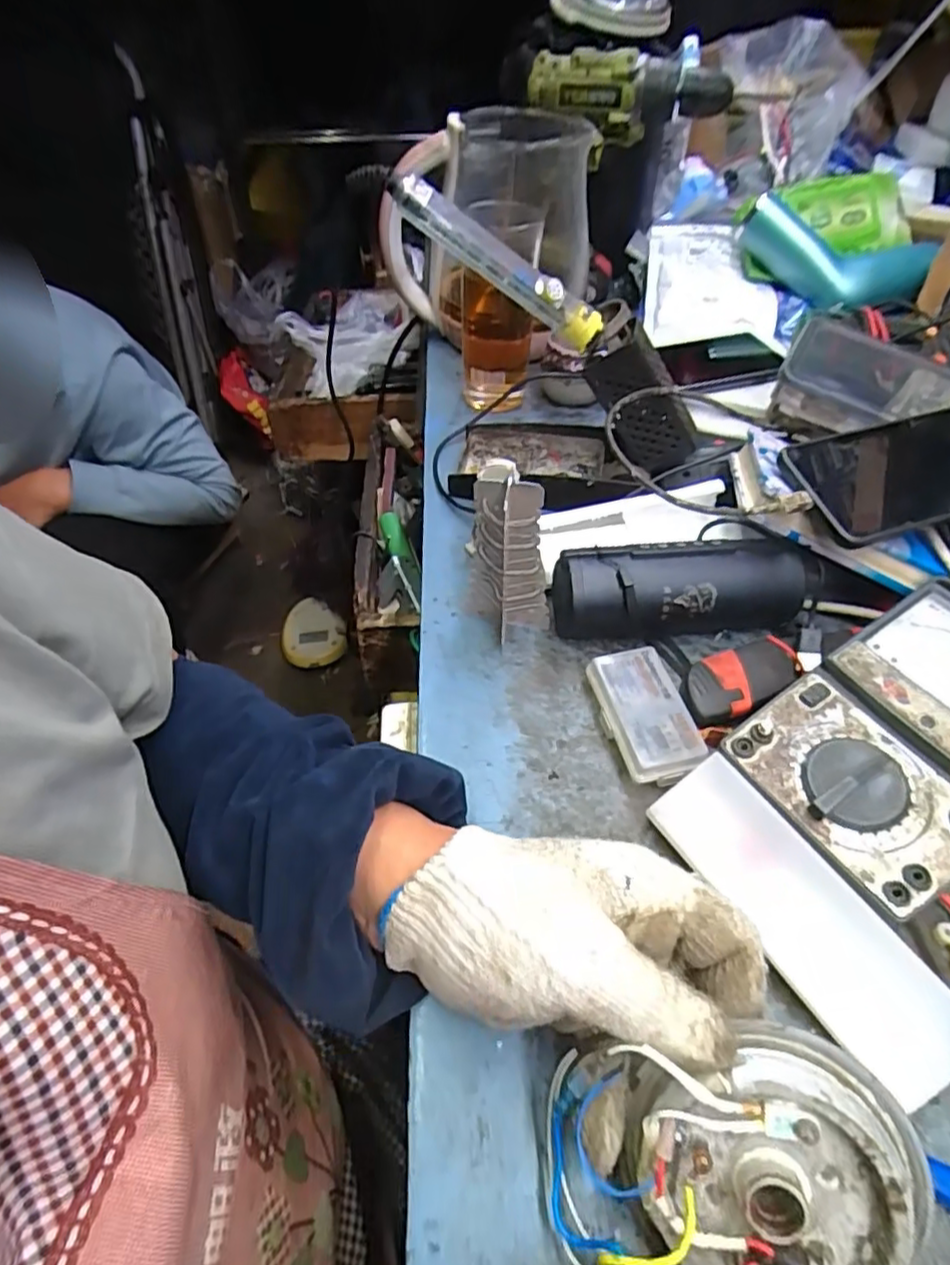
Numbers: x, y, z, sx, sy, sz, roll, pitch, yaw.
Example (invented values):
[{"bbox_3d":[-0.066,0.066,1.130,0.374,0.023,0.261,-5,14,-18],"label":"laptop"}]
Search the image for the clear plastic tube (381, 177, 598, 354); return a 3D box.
[{"bbox_3d":[0.016,-0.221,0.397,0.150,0.026,0.025,23,43,-29],"label":"clear plastic tube"}]

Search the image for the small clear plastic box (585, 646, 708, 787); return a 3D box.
[{"bbox_3d":[0.098,0.047,0.379,0.043,0.019,0.083,-9,50,-8],"label":"small clear plastic box"}]

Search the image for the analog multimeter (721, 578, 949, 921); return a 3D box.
[{"bbox_3d":[0.231,0.048,0.331,0.176,0.034,0.110,-24,54,-20],"label":"analog multimeter"}]

